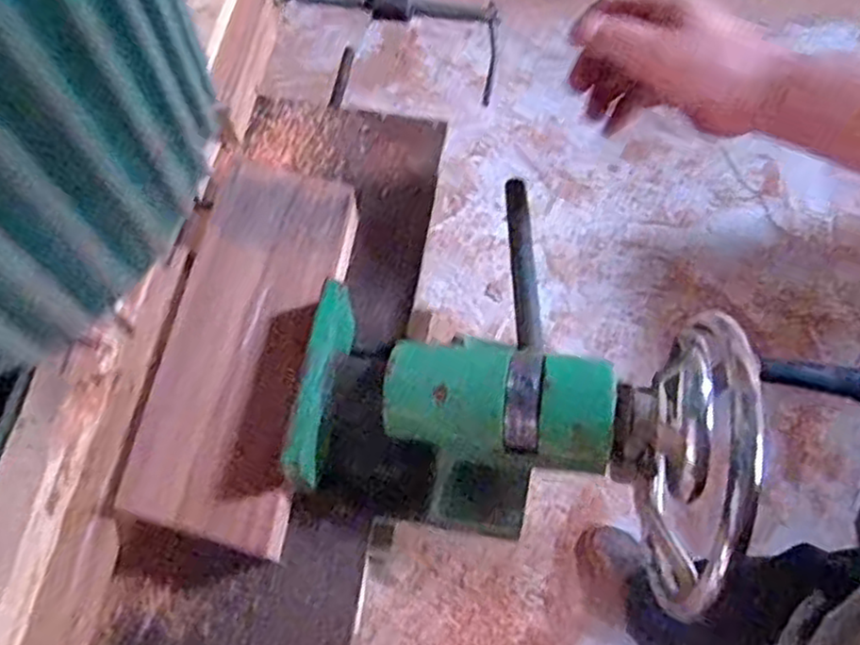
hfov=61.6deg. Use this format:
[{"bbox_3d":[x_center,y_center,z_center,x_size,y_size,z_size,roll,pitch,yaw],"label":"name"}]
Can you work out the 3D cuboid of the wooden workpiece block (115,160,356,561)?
[{"bbox_3d":[-0.122,0.014,0.487,0.106,0.033,0.261,9,67,3],"label":"wooden workpiece block"}]

